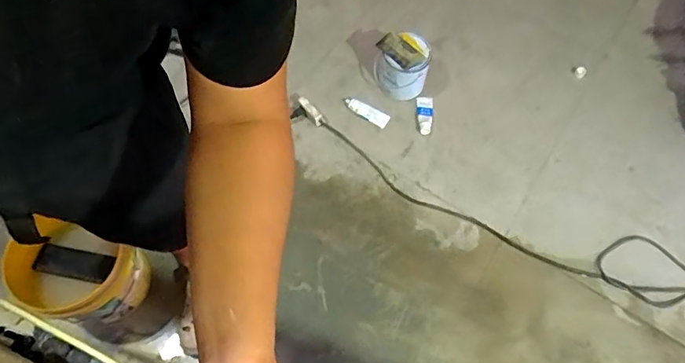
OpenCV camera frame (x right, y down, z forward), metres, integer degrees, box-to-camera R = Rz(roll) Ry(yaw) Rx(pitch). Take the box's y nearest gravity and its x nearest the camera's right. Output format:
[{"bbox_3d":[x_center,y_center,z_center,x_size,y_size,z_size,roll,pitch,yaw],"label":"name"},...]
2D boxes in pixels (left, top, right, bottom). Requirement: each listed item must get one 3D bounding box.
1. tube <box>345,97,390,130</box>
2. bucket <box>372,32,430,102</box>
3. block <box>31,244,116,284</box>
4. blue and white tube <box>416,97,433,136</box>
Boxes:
[{"bbox_3d":[0.073,-0.212,1.513,0.147,0.028,0.042,31,70,11],"label":"tube"},{"bbox_3d":[0.180,-0.339,1.430,0.145,0.151,0.161,-34,70,-15],"label":"bucket"},{"bbox_3d":[-0.639,0.198,1.173,0.184,0.030,0.062,11,65,4],"label":"block"},{"bbox_3d":[0.256,-0.207,1.517,0.050,0.024,0.135,1,67,-1],"label":"blue and white tube"}]

